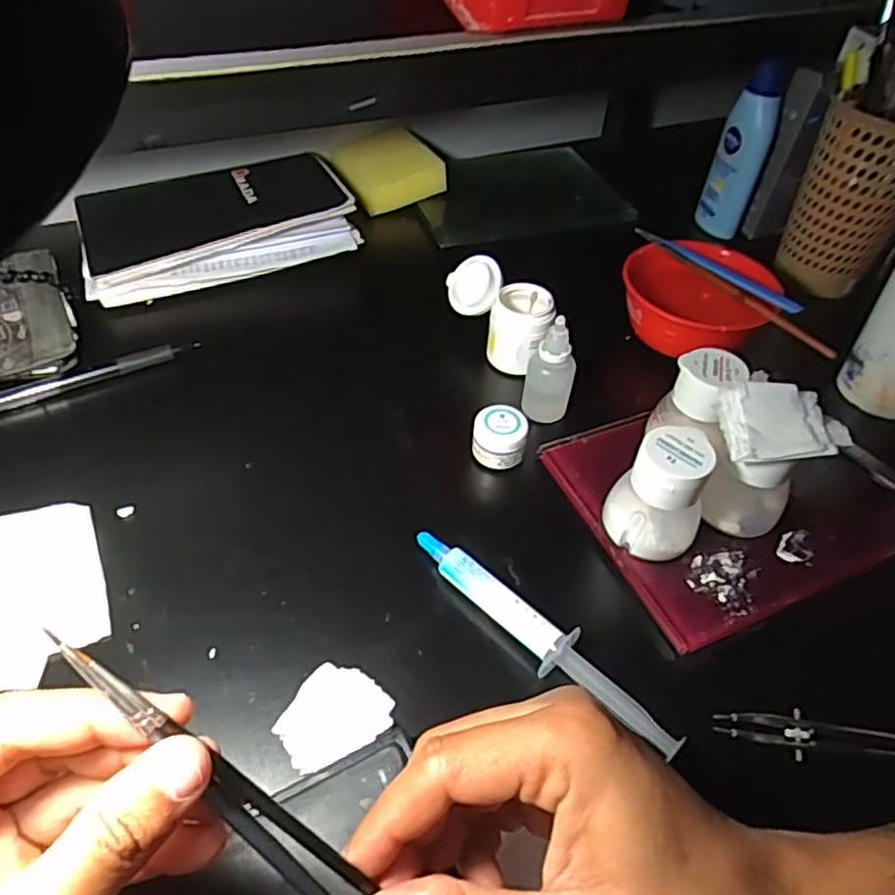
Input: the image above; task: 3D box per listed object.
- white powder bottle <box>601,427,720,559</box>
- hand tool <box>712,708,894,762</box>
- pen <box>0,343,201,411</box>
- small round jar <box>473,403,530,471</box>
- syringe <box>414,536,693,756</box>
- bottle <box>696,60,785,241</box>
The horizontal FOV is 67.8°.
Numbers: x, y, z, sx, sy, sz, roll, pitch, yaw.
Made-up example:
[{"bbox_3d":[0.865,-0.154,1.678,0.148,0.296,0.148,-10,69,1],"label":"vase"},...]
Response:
[{"bbox_3d":[0.115,0.024,0.353,0.048,0.063,0.046,35,54,24],"label":"white powder bottle"},{"bbox_3d":[0.170,0.132,0.304,0.096,0.011,0.016,5,48,0],"label":"hand tool"},{"bbox_3d":[-0.243,-0.048,0.451,0.146,0.014,0.013,-21,53,-22],"label":"pen"},{"bbox_3d":[0.032,-0.006,0.416,0.033,0.029,0.031,2,48,-3],"label":"small round jar"},{"bbox_3d":[0.043,0.093,0.332,0.158,0.019,0.022,34,54,23],"label":"syringe"},{"bbox_3d":[0.258,-0.257,0.582,0.042,0.140,0.026,22,51,14],"label":"bottle"}]

